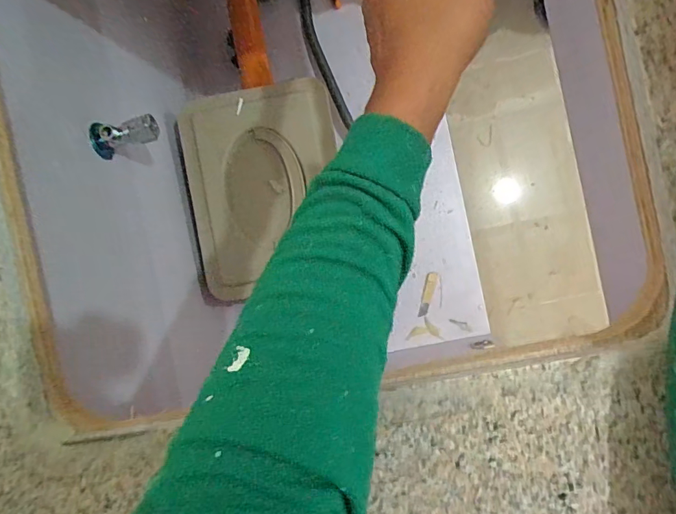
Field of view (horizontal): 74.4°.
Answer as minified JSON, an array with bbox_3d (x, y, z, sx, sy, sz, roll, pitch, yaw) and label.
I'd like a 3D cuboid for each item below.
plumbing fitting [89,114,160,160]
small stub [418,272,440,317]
[{"bbox_3d":[-0.270,-0.154,0.571,0.076,0.043,0.047,-6,90,5],"label":"plumbing fitting"},{"bbox_3d":[0.205,0.085,1.023,0.027,0.007,0.105,19,93,5],"label":"small stub"}]

